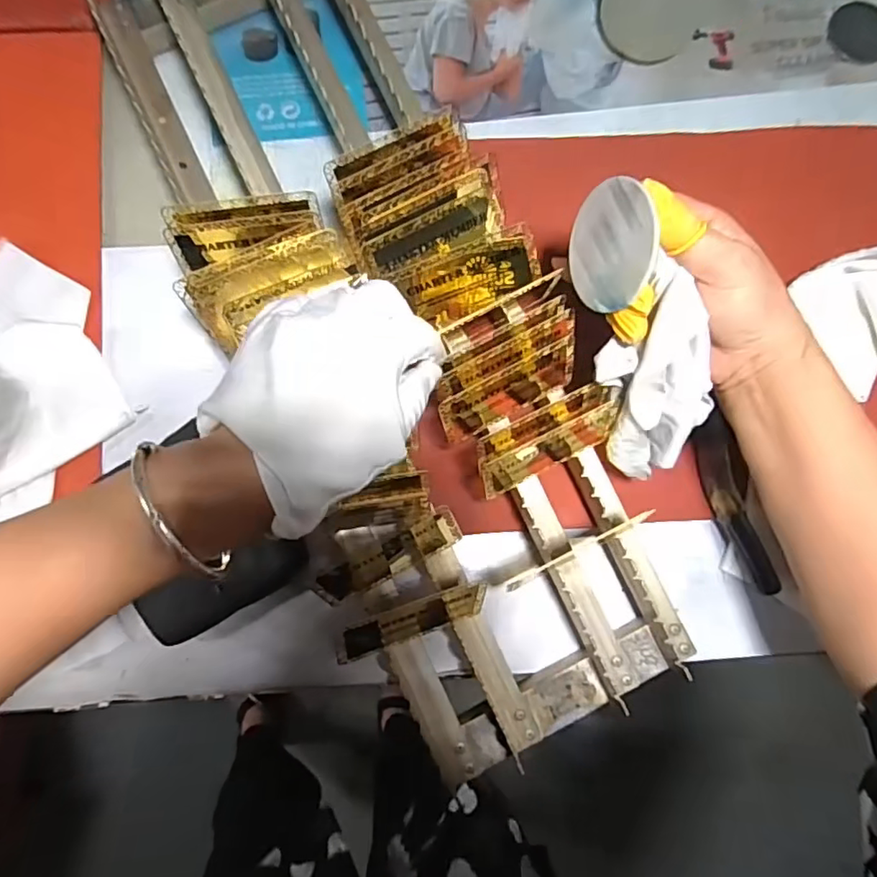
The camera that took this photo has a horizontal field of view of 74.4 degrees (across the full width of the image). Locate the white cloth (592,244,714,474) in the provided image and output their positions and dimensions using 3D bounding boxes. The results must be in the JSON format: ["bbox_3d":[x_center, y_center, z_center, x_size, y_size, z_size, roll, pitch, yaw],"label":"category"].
[{"bbox_3d":[0.114,-0.027,0.311,0.055,0.027,0.127,-5,130,1],"label":"white cloth"}]

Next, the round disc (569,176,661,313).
[{"bbox_3d":[0.085,-0.095,0.286,0.004,0.059,0.061,-6,53,-24],"label":"round disc"}]

